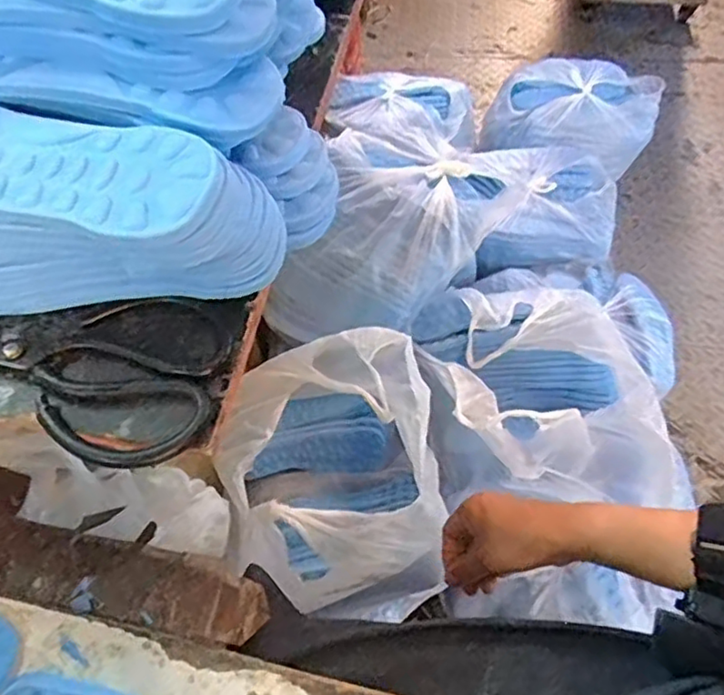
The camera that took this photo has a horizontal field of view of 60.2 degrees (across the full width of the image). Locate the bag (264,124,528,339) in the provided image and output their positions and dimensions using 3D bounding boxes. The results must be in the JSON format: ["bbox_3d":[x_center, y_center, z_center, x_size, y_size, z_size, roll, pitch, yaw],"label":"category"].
[{"bbox_3d":[0.062,-0.187,0.972,0.255,0.154,0.411,20,59,16],"label":"bag"}]

